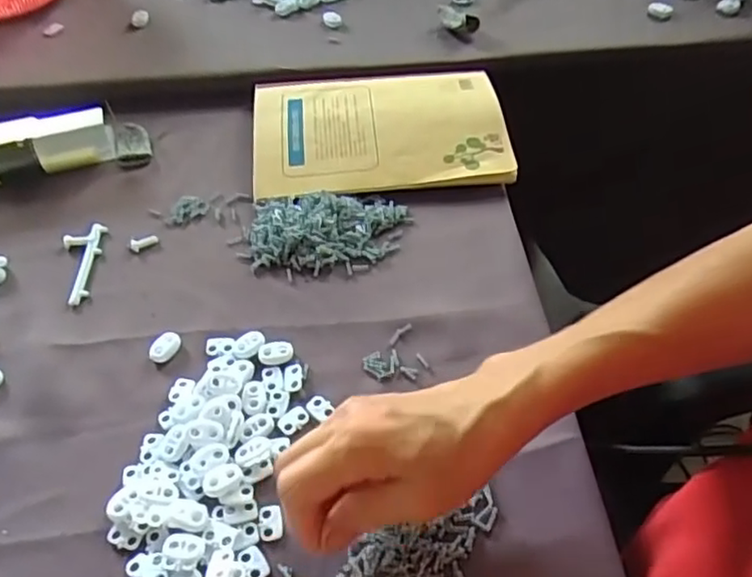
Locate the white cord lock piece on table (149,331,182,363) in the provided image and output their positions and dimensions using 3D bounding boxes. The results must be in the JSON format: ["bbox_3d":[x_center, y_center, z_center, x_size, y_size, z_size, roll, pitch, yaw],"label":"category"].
[{"bbox_3d":[-0.138,0.038,0.425,0.023,0.008,0.016,-36,59,-23],"label":"white cord lock piece on table"}]

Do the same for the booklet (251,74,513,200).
[{"bbox_3d":[0.002,-0.137,0.545,0.207,0.014,0.139,-5,52,-1],"label":"booklet"}]

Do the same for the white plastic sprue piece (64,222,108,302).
[{"bbox_3d":[-0.219,-0.019,0.476,0.029,0.005,0.073,-3,52,0],"label":"white plastic sprue piece"}]

